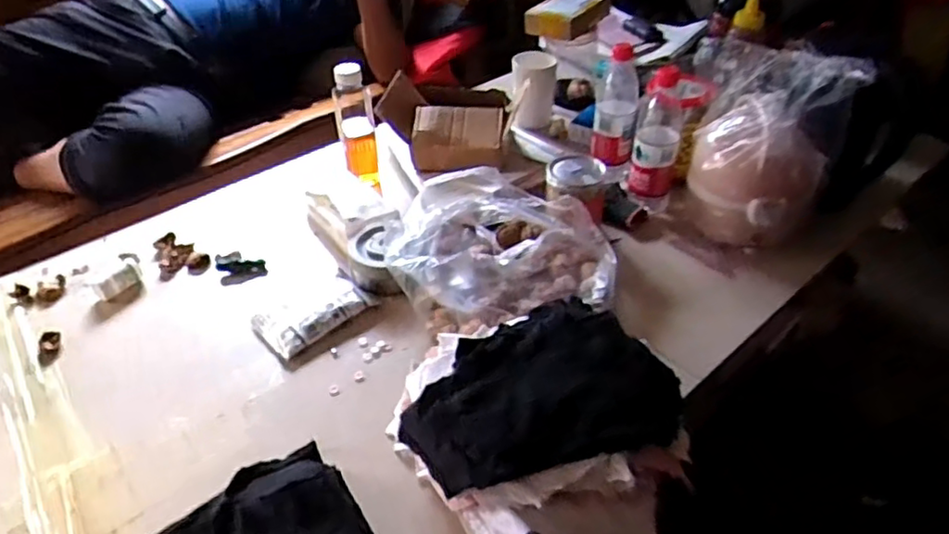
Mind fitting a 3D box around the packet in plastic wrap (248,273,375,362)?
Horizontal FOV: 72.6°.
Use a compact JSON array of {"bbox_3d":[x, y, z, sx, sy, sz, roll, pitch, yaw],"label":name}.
[{"bbox_3d":[-0.207,0.056,0.828,0.138,0.031,0.088,-31,48,-30],"label":"packet in plastic wrap"}]

